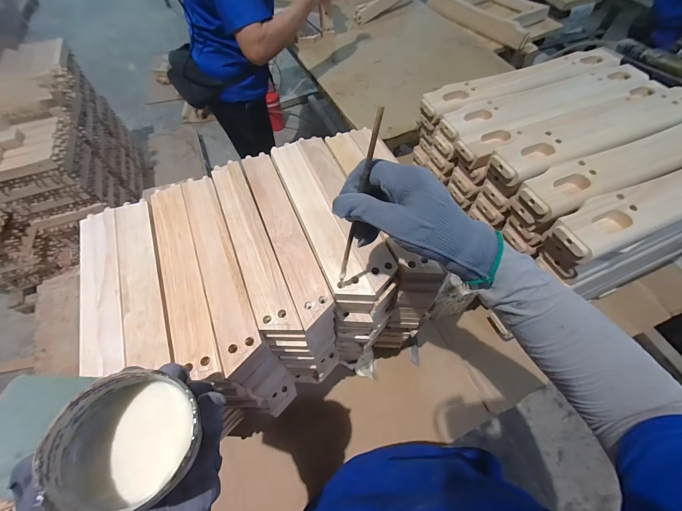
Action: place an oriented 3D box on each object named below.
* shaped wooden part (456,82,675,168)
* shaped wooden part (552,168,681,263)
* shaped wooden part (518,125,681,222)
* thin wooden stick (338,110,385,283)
[{"bbox_3d":[0.444,-0.266,0.550,0.484,0.046,0.078,-21,62,-11],"label":"shaped wooden part"},{"bbox_3d":[0.520,-0.104,0.425,0.491,0.033,0.069,-20,62,-10],"label":"shaped wooden part"},{"bbox_3d":[0.502,-0.162,0.463,0.493,0.024,0.070,-21,62,-11],"label":"shaped wooden part"},{"bbox_3d":[0.014,-0.037,0.265,0.007,0.188,0.004,34,50,19],"label":"thin wooden stick"}]

